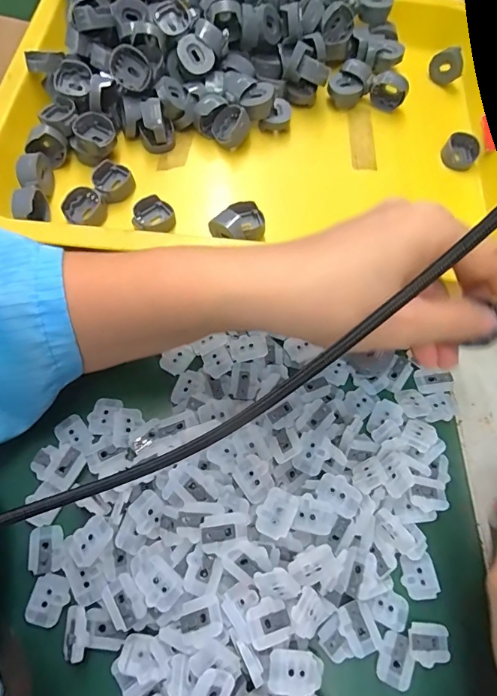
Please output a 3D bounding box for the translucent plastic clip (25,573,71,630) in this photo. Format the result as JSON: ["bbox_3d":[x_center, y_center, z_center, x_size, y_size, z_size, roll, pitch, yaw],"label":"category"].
[{"bbox_3d":[-0.096,0.122,0.205,0.017,0.004,0.022,13,65,3],"label":"translucent plastic clip"}]

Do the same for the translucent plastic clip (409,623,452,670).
[{"bbox_3d":[0.087,0.142,0.204,0.021,0.004,0.017,5,65,-1],"label":"translucent plastic clip"}]

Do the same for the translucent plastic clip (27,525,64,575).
[{"bbox_3d":[-0.102,0.101,0.213,0.015,0.004,0.022,-2,66,-4],"label":"translucent plastic clip"}]

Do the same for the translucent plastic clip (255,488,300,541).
[{"bbox_3d":[0.013,0.078,0.201,0.017,0.004,0.021,27,67,9],"label":"translucent plastic clip"}]

